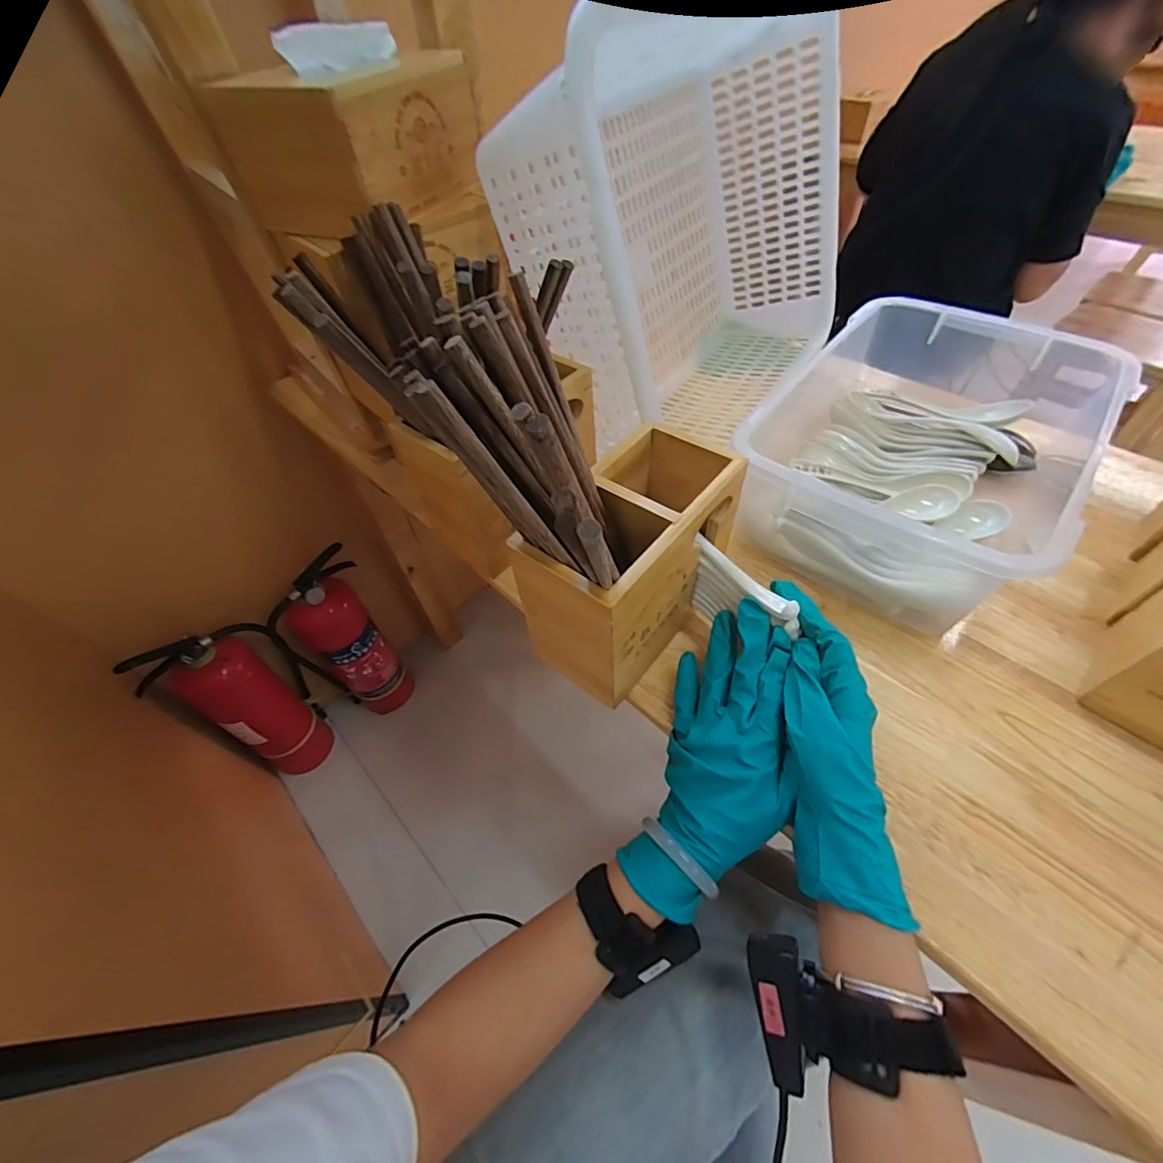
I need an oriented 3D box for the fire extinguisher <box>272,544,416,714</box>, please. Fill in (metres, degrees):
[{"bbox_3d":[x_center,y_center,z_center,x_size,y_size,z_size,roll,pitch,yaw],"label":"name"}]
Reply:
[{"bbox_3d":[-0.510,0.142,1.105,0.142,0.466,0.184,29,60,24],"label":"fire extinguisher"}]

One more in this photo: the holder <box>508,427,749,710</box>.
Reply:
[{"bbox_3d":[0.037,-0.014,0.387,0.086,0.125,0.165,32,61,25],"label":"holder"}]

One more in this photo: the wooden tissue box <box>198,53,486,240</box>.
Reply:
[{"bbox_3d":[-0.173,-0.357,0.403,0.138,0.083,0.178,25,58,22],"label":"wooden tissue box"}]

